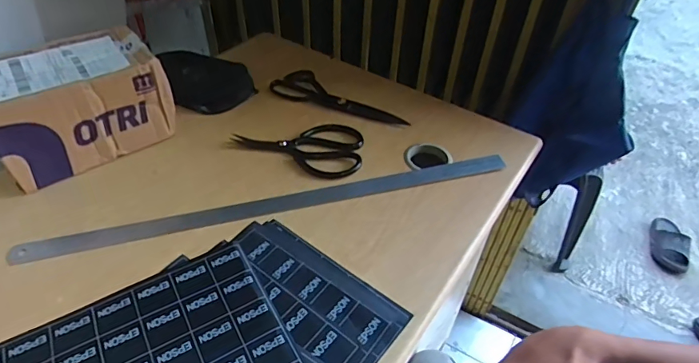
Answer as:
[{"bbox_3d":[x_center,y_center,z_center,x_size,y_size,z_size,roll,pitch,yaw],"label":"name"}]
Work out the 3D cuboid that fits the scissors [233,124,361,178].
[{"bbox_3d":[-0.074,-0.051,0.648,0.185,0.011,0.096,5,44,3],"label":"scissors"}]

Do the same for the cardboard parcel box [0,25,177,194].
[{"bbox_3d":[-0.377,-0.106,0.613,0.216,0.132,0.129,-29,52,-29],"label":"cardboard parcel box"}]

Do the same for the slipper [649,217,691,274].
[{"bbox_3d":[1.126,0.216,1.567,0.112,0.060,0.295,18,46,15],"label":"slipper"}]

